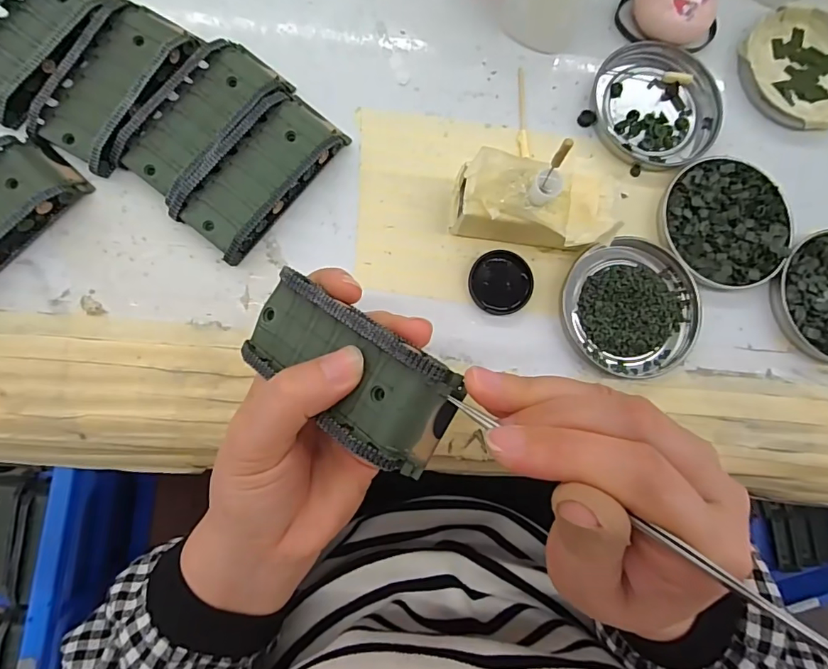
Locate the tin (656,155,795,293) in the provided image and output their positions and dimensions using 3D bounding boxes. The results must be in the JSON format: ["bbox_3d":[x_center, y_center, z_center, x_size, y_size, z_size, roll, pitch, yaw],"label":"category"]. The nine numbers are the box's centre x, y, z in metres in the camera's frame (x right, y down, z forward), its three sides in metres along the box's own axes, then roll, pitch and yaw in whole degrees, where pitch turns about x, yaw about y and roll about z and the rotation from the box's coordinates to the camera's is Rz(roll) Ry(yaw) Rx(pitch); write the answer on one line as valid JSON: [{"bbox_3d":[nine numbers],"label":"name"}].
[{"bbox_3d":[0.186,-0.066,0.281,0.076,0.008,0.076,1,83,-5],"label":"tin"}]

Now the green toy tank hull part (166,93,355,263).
[{"bbox_3d":[-0.083,-0.088,0.259,0.044,0.018,0.095,38,81,1],"label":"green toy tank hull part"}]

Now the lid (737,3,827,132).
[{"bbox_3d":[0.248,-0.170,0.301,0.077,0.011,0.078,1,83,-5],"label":"lid"}]

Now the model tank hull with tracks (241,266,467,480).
[{"bbox_3d":[-0.029,0.012,0.189,0.095,0.019,0.044,32,97,27],"label":"model tank hull with tracks"}]

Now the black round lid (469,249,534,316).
[{"bbox_3d":[0.049,-0.029,0.267,0.035,0.007,0.035,1,83,-5],"label":"black round lid"}]

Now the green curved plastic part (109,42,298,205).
[{"bbox_3d":[-0.116,-0.119,0.260,0.046,0.019,0.096,40,81,1],"label":"green curved plastic part"}]

